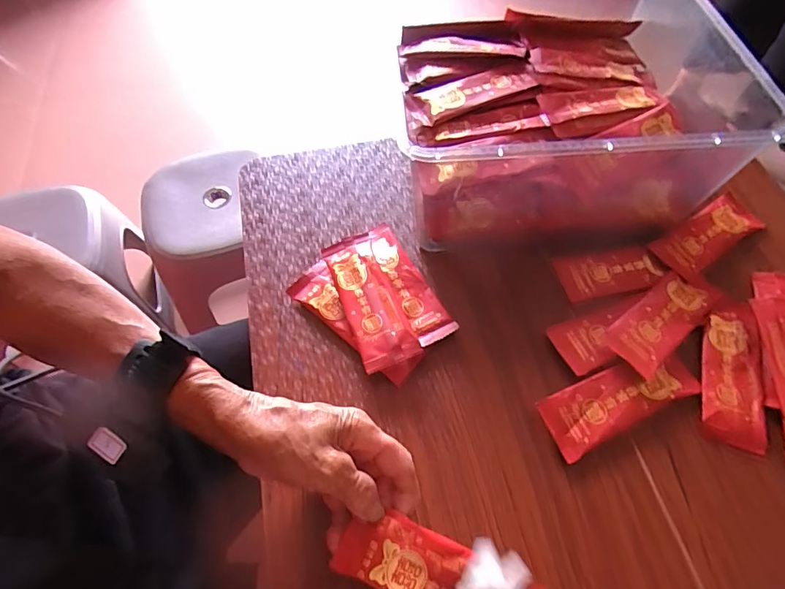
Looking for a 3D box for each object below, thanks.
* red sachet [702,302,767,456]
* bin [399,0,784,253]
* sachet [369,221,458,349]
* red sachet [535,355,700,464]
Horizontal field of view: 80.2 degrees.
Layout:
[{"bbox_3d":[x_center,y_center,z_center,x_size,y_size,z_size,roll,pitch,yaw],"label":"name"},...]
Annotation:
[{"bbox_3d":[0.283,0.062,0.388,0.047,0.009,0.128,17,61,10],"label":"red sachet"},{"bbox_3d":[0.153,-0.227,0.464,0.278,0.115,0.342,-1,59,-1],"label":"bin"},{"bbox_3d":[0.010,-0.010,0.430,0.035,0.018,0.128,-25,63,-14],"label":"sachet"},{"bbox_3d":[0.180,0.083,0.372,0.131,0.015,0.045,-22,62,-12],"label":"red sachet"}]

